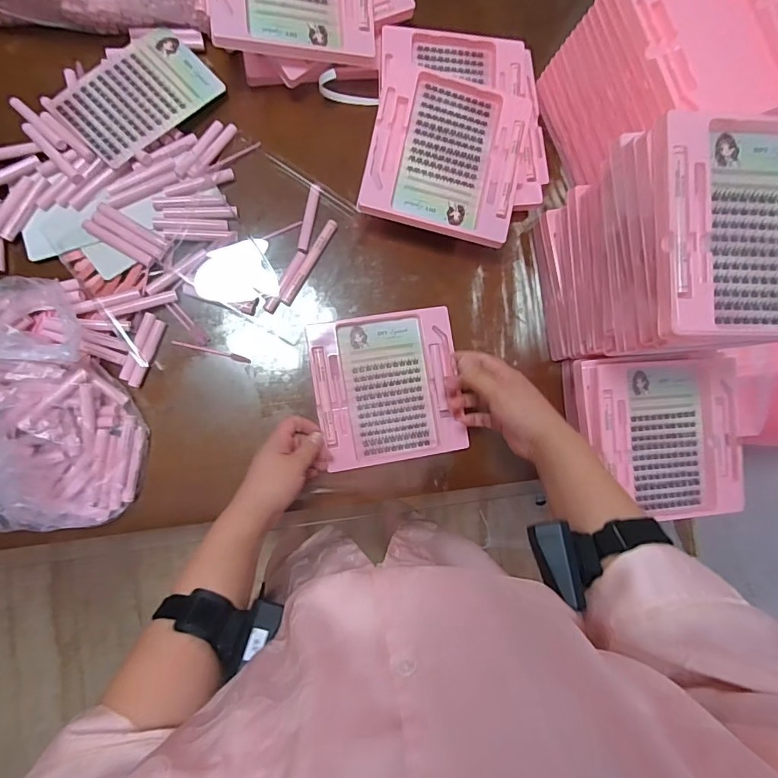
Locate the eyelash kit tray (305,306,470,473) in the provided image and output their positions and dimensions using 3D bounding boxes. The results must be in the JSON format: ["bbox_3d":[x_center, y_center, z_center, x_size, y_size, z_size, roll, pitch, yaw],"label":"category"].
[{"bbox_3d":[-0.003,-0.001,0.604,0.183,0.025,0.192,-8,89,-8],"label":"eyelash kit tray"}]

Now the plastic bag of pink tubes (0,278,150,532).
[{"bbox_3d":[-0.388,0.022,0.443,0.193,0.210,0.278,-21,91,-8],"label":"plastic bag of pink tubes"}]

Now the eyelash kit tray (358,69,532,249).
[{"bbox_3d":[0.073,-0.299,0.576,0.189,0.018,0.203,11,86,-7],"label":"eyelash kit tray"}]

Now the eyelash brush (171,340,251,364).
[{"bbox_3d":[-0.222,-0.048,0.573,0.097,0.004,0.008,15,86,-7],"label":"eyelash brush"}]

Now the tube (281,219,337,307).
[{"bbox_3d":[-0.103,-0.164,0.596,0.017,0.016,0.123,31,84,-5],"label":"tube"}]

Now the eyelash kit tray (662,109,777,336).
[{"bbox_3d":[0.327,-0.143,0.399,0.185,0.020,0.192,0,88,-7],"label":"eyelash kit tray"}]

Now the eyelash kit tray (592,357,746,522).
[{"bbox_3d":[0.341,0.062,0.556,0.184,0.026,0.190,-3,88,-8],"label":"eyelash kit tray"}]

